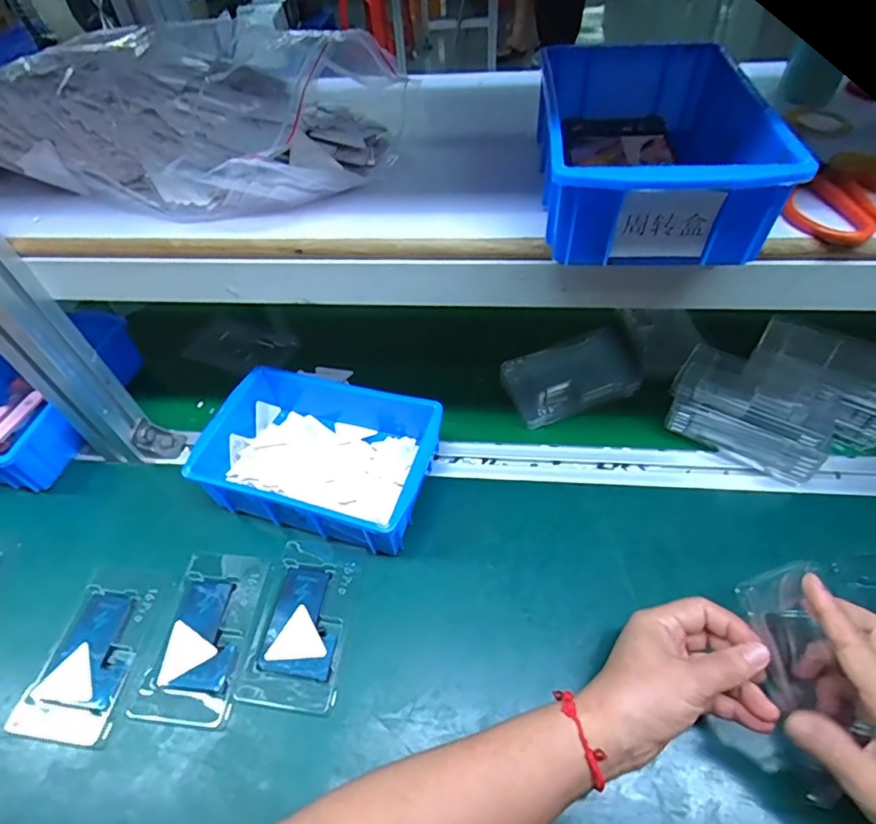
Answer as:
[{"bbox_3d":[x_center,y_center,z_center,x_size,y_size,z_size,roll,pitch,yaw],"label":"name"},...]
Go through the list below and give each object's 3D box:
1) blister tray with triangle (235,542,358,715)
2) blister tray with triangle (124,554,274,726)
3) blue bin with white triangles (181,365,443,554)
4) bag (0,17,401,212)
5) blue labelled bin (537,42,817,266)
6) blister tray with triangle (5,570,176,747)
[{"bbox_3d":[-0.106,0.168,0.427,0.070,0.008,0.124,5,51,8],"label":"blister tray with triangle"},{"bbox_3d":[-0.186,0.177,0.426,0.073,0.009,0.126,4,50,7],"label":"blister tray with triangle"},{"bbox_3d":[-0.103,0.040,0.493,0.201,0.070,0.139,12,52,14],"label":"blue bin with white triangles"},{"bbox_3d":[-0.207,-0.243,0.430,0.323,0.073,0.189,11,52,13],"label":"bag"},{"bbox_3d":[0.138,-0.177,0.358,0.130,0.064,0.201,2,50,5],"label":"blue labelled bin"},{"bbox_3d":[-0.269,0.187,0.418,0.075,0.006,0.122,6,51,9],"label":"blister tray with triangle"}]

